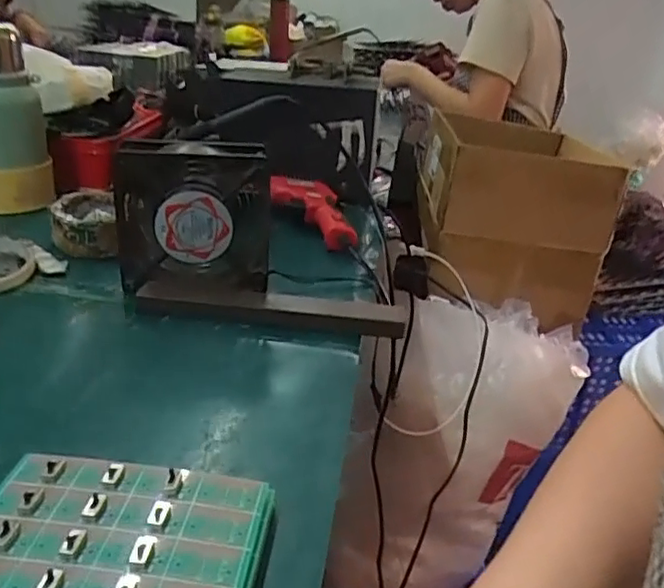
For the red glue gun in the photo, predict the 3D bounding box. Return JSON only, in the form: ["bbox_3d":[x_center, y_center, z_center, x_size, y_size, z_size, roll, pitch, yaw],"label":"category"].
[{"bbox_3d":[-0.024,-0.091,0.676,0.080,0.031,0.150,0,26,-12],"label":"red glue gun"}]

